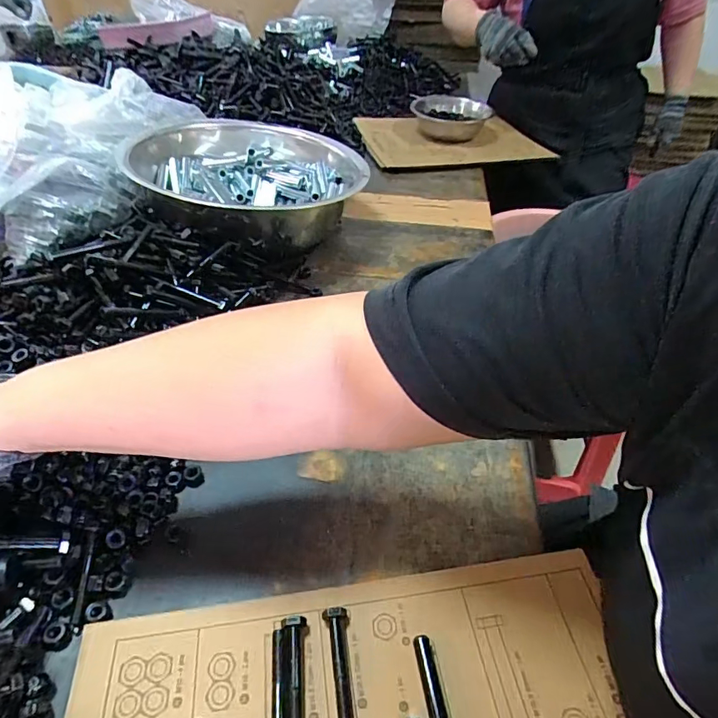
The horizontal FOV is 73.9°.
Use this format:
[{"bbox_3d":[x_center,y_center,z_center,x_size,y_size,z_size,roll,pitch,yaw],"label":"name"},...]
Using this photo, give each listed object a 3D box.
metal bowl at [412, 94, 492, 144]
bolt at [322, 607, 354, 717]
[{"bbox_3d":[0.210,-0.564,1.112,0.193,0.058,0.181,8,42,5],"label":"metal bowl"},{"bbox_3d":[-0.013,0.207,0.316,0.016,0.017,0.075,-2,42,-6],"label":"bolt"}]

